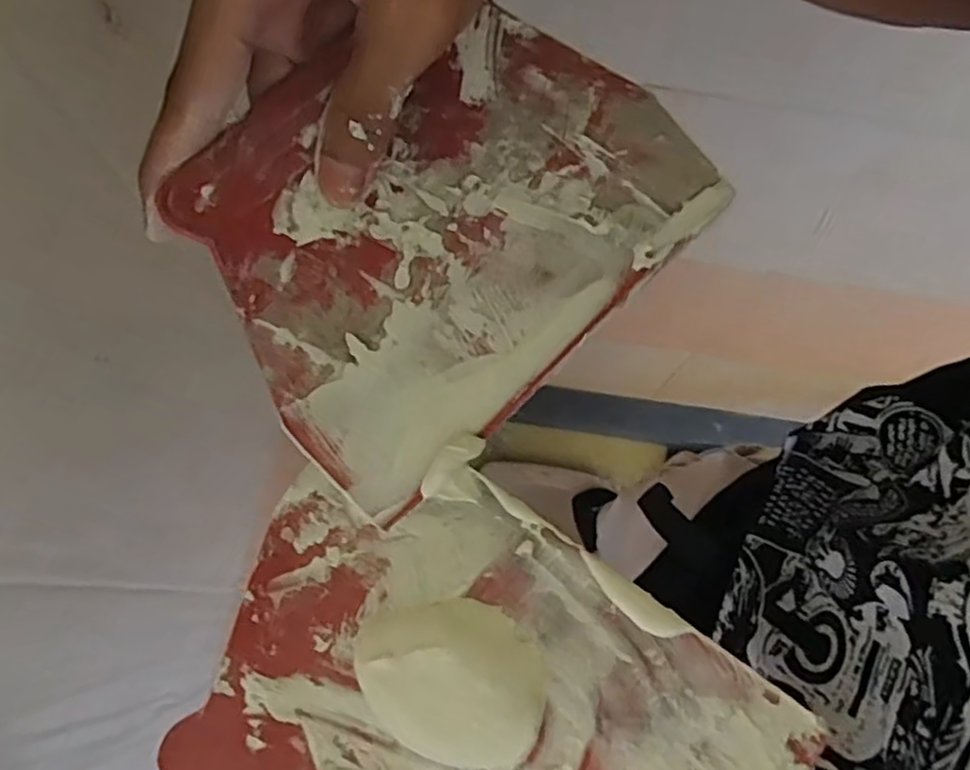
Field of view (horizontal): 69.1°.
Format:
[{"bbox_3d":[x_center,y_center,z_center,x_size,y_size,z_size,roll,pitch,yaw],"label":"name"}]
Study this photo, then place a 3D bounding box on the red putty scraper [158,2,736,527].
[{"bbox_3d":[-0.015,-0.059,0.240,0.167,0.004,0.127,-43,93,-8],"label":"red putty scraper"}]

